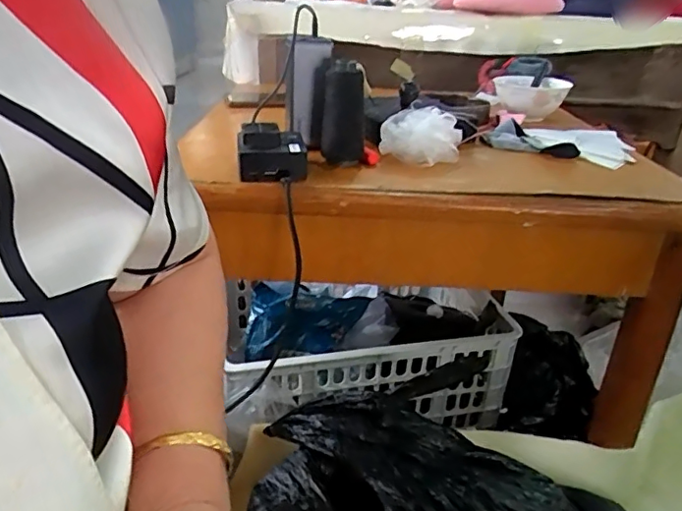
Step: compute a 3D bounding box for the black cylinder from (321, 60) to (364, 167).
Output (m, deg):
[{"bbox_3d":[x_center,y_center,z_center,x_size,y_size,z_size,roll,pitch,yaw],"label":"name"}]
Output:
[{"bbox_3d":[0.003,-0.155,0.614,0.045,0.109,0.033,3,26,-1],"label":"black cylinder"}]

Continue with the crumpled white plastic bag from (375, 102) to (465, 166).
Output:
[{"bbox_3d":[0.093,-0.142,0.650,0.094,0.049,0.071,7,27,8],"label":"crumpled white plastic bag"}]

